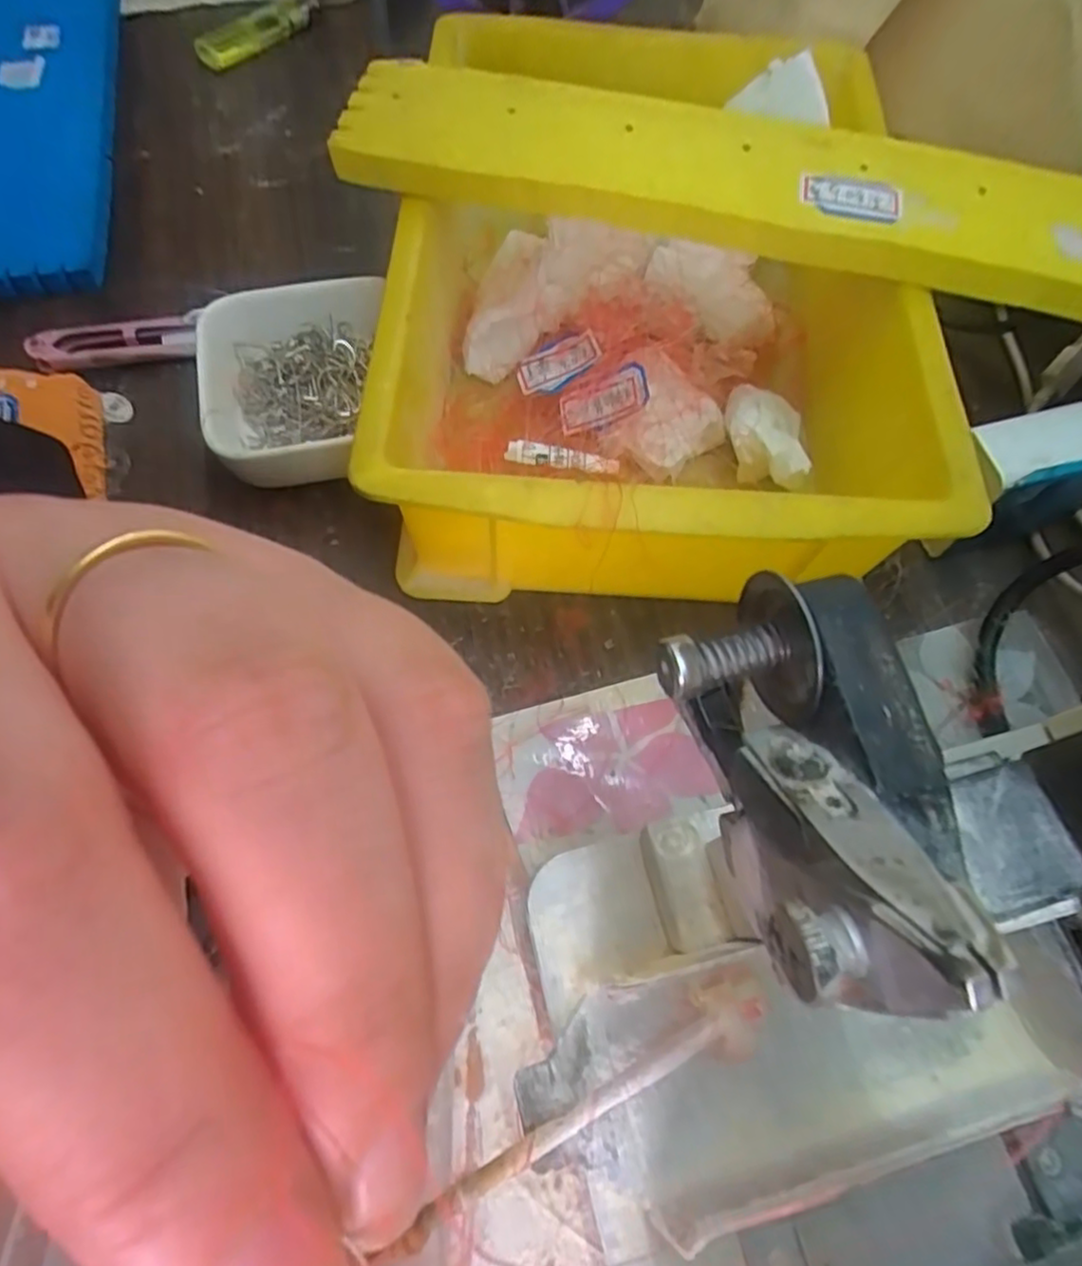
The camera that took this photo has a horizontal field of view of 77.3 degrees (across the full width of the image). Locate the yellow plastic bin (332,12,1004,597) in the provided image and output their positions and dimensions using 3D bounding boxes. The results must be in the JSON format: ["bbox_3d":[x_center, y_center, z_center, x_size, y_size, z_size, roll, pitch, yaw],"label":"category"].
[{"bbox_3d":[0.041,-0.127,0.263,0.180,0.072,0.243,2,66,-1],"label":"yellow plastic bin"}]

